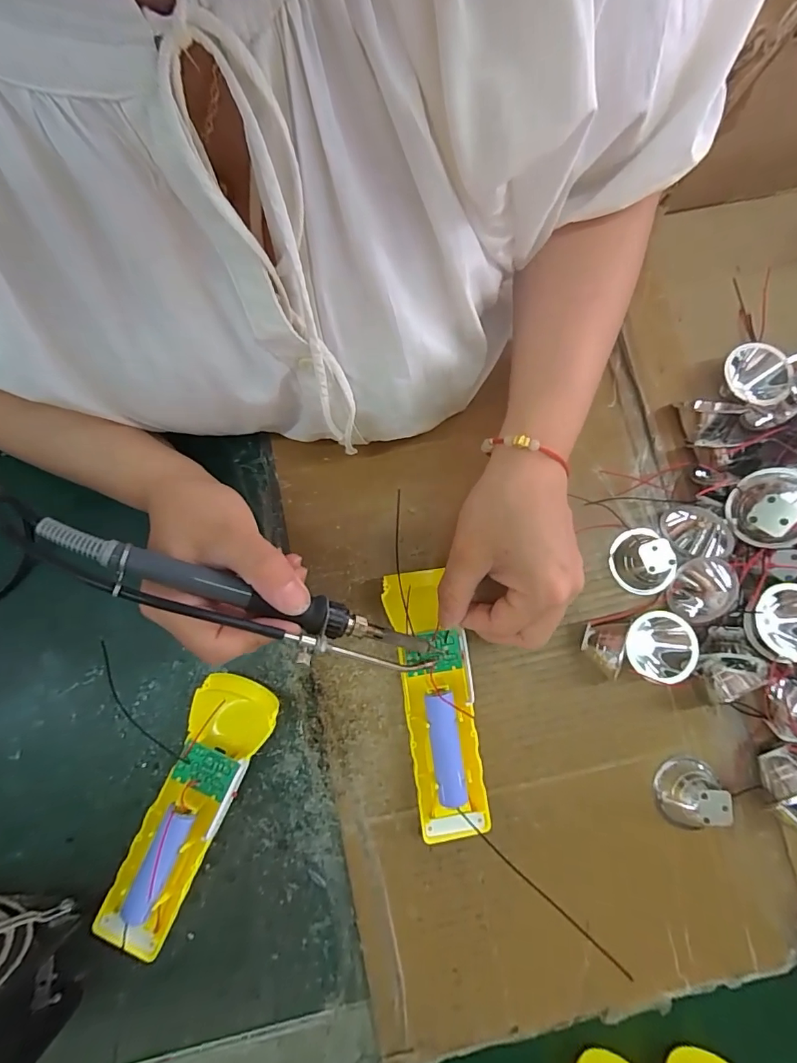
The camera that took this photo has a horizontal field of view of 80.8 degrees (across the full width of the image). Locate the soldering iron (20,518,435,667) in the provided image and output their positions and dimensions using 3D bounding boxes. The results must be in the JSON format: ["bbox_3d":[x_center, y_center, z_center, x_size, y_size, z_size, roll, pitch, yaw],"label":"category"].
[{"bbox_3d":[-0.073,0.039,0.234,0.198,0.024,0.027,21,78,-17],"label":"soldering iron"}]

